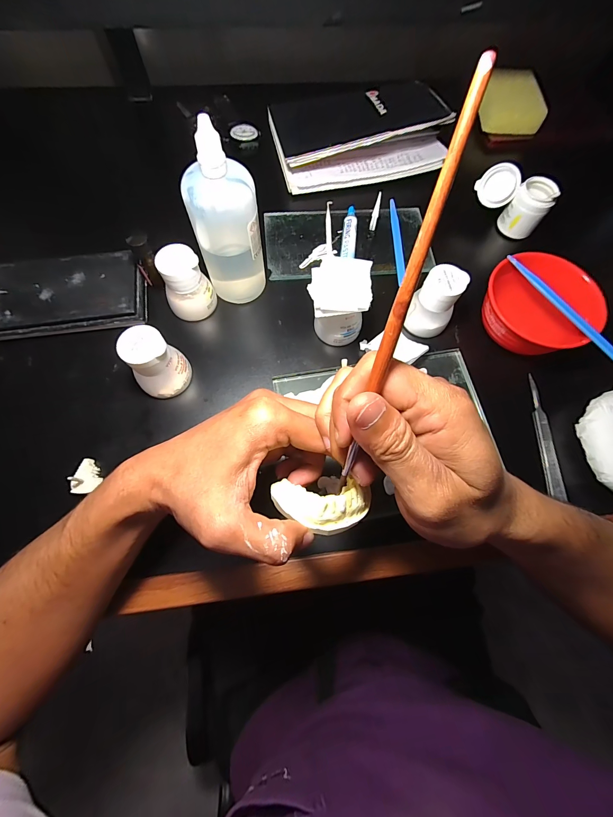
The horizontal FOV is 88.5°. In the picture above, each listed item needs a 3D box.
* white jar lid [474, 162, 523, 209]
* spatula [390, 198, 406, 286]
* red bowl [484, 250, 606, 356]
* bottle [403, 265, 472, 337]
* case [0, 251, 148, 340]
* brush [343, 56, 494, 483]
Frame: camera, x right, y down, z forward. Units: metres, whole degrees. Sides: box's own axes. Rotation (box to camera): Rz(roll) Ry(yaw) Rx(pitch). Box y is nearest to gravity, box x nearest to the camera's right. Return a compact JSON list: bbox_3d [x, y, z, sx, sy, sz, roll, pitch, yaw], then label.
[{"bbox_3d":[0.228,-0.265,0.374,0.043,0.005,0.042,9,114,19],"label":"white jar lid"},{"bbox_3d":[0.112,-0.207,0.388,0.011,0.006,0.133,0,72,-2],"label":"spatula"},{"bbox_3d":[0.234,-0.101,0.330,0.106,0.053,0.098,1,72,-2],"label":"red bowl"},{"bbox_3d":[0.131,-0.108,0.324,0.048,0.061,0.043,40,75,10],"label":"bottle"},{"bbox_3d":[-0.249,-0.123,0.331,0.148,0.015,0.089,-9,73,-5],"label":"case"},{"bbox_3d":[0.037,-0.033,0.132,0.008,0.004,0.163,15,117,2],"label":"brush"}]

